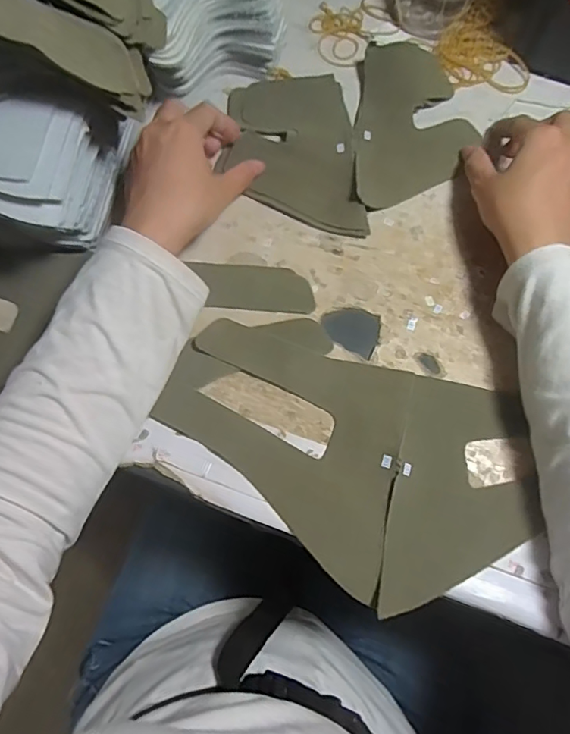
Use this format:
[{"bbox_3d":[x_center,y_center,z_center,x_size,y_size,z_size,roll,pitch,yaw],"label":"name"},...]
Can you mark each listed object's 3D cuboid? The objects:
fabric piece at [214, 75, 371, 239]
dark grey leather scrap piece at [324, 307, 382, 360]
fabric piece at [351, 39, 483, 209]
[{"bbox_3d":[0.005,-0.168,0.408,0.099,0.012,0.150,-5,72,0],"label":"fabric piece"},{"bbox_3d":[0.048,-0.028,0.365,0.041,0.004,0.033,27,75,10],"label":"dark grey leather scrap piece"},{"bbox_3d":[0.103,-0.194,0.407,0.093,0.022,0.137,2,72,2],"label":"fabric piece"}]

